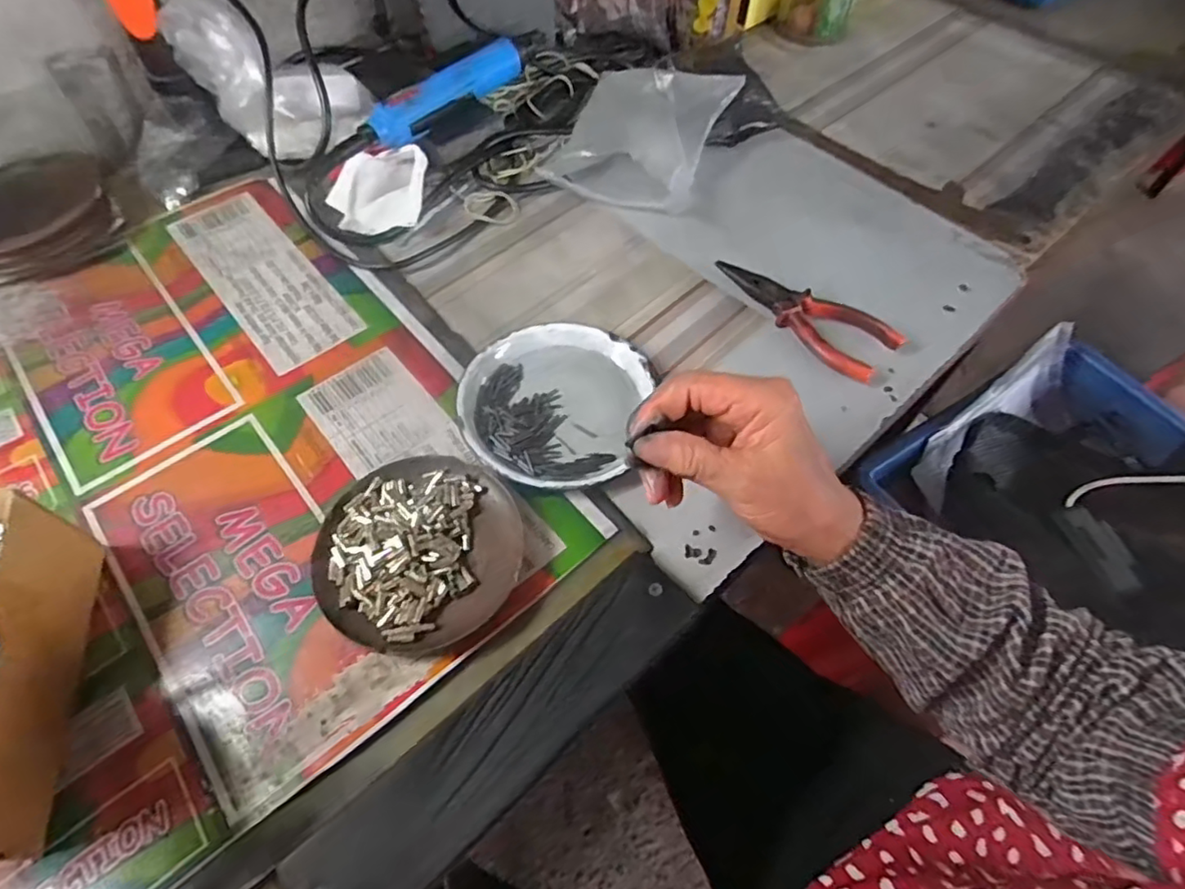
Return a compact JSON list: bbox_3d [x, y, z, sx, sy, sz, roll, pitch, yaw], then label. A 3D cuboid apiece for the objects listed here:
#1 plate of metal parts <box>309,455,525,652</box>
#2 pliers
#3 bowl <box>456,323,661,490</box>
[{"bbox_3d":[-0.099,0.058,0.350,0.112,0.024,0.111,1,57,-1],"label":"plate of metal parts"},{"bbox_3d":[0.159,-0.103,0.464,0.050,0.020,0.145,-35,65,-21],"label":"pliers"},{"bbox_3d":[-0.027,-0.029,0.413,0.119,0.017,0.131,15,58,8],"label":"bowl"}]

